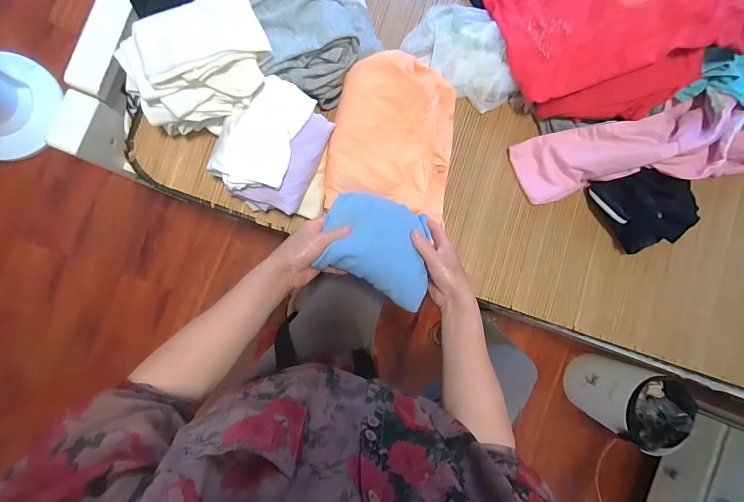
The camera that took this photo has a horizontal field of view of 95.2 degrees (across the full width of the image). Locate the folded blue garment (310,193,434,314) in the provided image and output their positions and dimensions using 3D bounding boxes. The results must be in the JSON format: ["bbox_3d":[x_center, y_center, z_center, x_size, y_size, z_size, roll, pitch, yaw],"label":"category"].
[{"bbox_3d":[0.017,-0.015,0.495,0.173,0.050,0.154,22,63,-5],"label":"folded blue garment"}]

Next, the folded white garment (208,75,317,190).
[{"bbox_3d":[-0.180,-0.191,0.557,0.116,0.025,0.186,23,86,-7],"label":"folded white garment"}]

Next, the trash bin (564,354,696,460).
[{"bbox_3d":[0.768,0.443,1.027,0.194,0.249,0.206,15,87,-7],"label":"trash bin"}]

